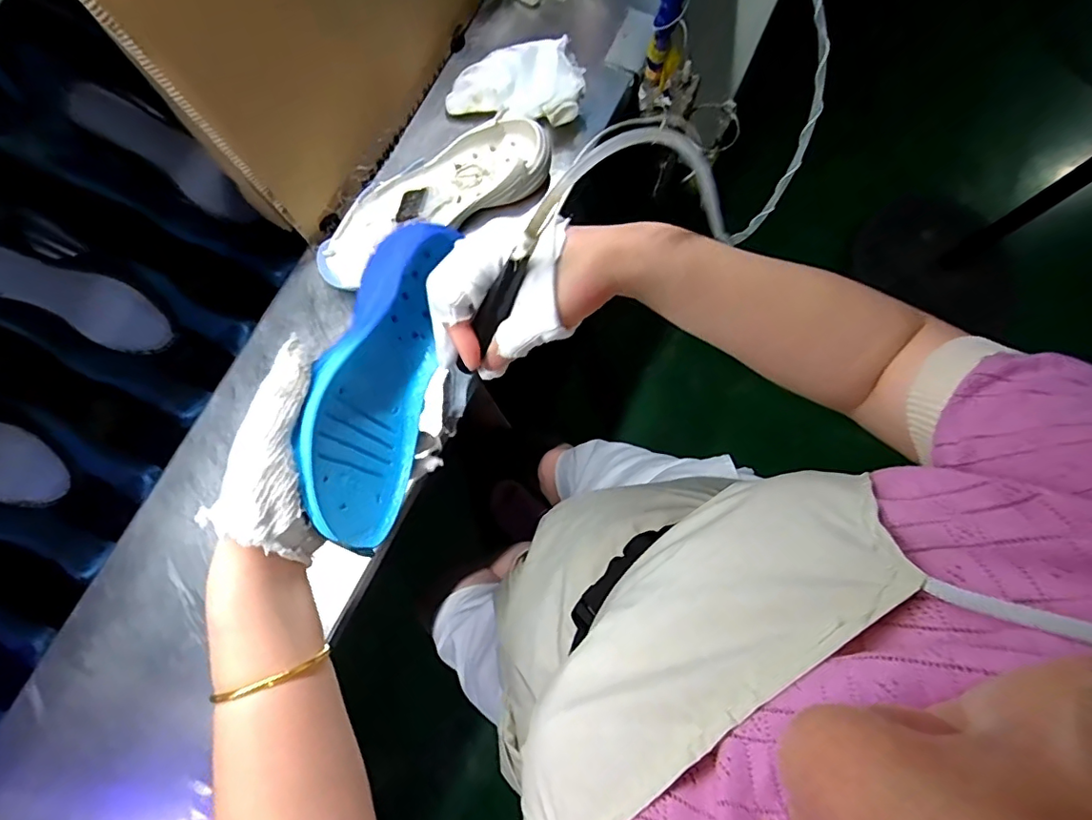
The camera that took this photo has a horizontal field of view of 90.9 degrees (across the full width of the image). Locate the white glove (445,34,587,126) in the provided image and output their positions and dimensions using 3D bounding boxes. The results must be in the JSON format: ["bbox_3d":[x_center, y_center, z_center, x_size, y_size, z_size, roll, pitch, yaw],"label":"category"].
[{"bbox_3d":[-0.033,-0.396,0.639,0.158,0.045,0.114,9,77,0],"label":"white glove"}]

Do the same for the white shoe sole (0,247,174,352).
[{"bbox_3d":[-0.536,-0.128,0.603,0.205,0.018,0.068,24,79,-20],"label":"white shoe sole"}]

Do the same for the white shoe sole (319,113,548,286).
[{"bbox_3d":[-0.128,-0.237,0.600,0.280,0.033,0.092,-33,81,-9],"label":"white shoe sole"}]

